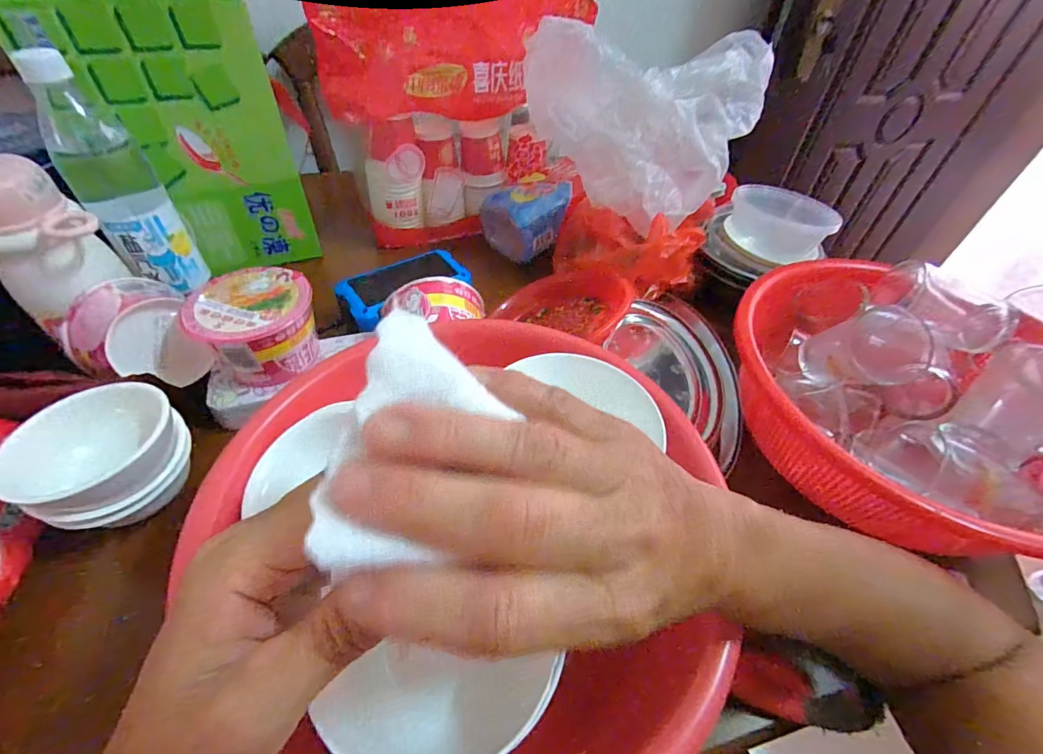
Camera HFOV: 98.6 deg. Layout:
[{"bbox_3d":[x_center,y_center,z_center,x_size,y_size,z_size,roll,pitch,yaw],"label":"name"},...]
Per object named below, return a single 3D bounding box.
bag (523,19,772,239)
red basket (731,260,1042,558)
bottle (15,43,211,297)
[{"bbox_3d":[0.159,-0.300,0.513,0.211,0.140,0.235,35,55,24],"label":"bag"},{"bbox_3d":[0.313,0.012,0.364,0.222,0.095,0.278,-15,51,-17],"label":"red basket"},{"bbox_3d":[-0.374,-0.178,0.419,0.064,0.190,0.079,-29,56,-26],"label":"bottle"}]

